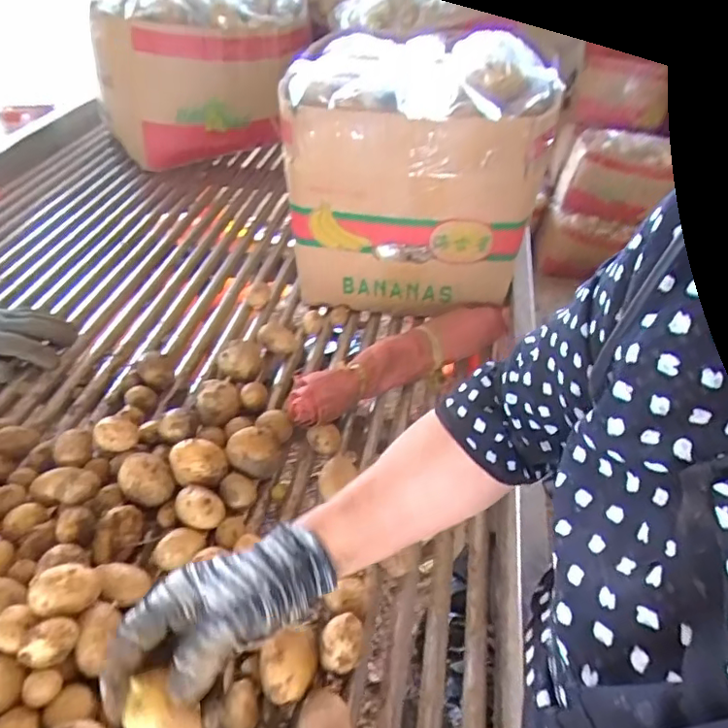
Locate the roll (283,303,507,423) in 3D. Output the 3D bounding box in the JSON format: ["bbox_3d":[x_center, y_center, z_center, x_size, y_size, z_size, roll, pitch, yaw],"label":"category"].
[{"bbox_3d":[0.053,-0.009,0.654,0.311,0.058,0.057,-24,46,-30],"label":"roll"}]

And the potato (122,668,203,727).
[{"bbox_3d":[-0.114,0.206,0.328,0.047,0.033,0.038,32,87,-3],"label":"potato"}]

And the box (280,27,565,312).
[{"bbox_3d":[0.065,-0.264,0.753,0.298,0.266,0.265,8,39,6],"label":"box"}]

